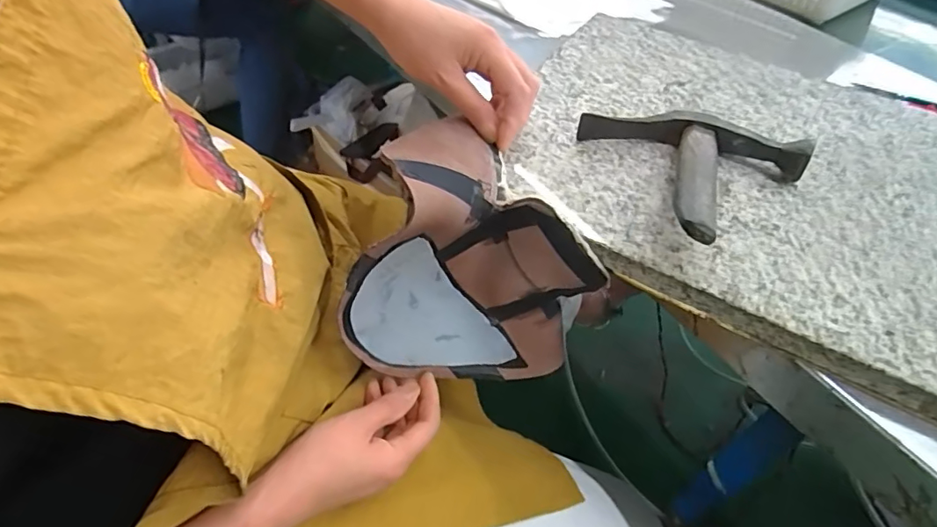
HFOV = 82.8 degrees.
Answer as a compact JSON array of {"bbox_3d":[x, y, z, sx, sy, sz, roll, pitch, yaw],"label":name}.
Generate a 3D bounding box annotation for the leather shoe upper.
[{"bbox_3d":[-0.003,-0.010,0.378,0.156,0.164,0.108,1,48,-5],"label":"leather shoe upper"}]

